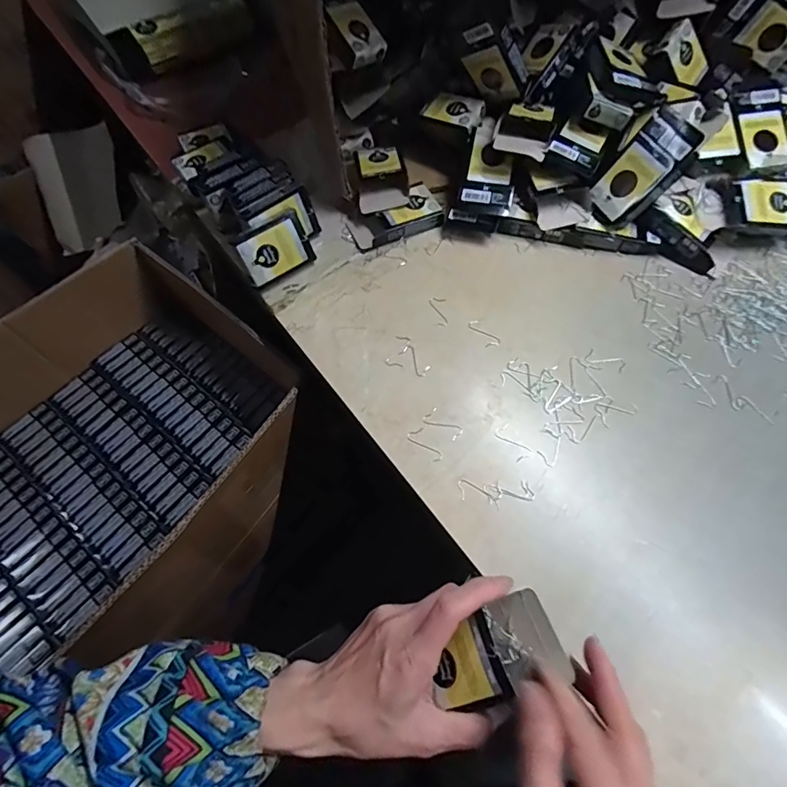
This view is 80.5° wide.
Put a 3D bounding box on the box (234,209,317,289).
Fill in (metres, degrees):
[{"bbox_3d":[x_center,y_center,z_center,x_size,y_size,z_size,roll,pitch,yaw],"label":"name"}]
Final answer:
[{"bbox_3d":[-0.122,-0.147,0.479,0.076,0.052,0.015,-35,42,-21],"label":"box"}]

